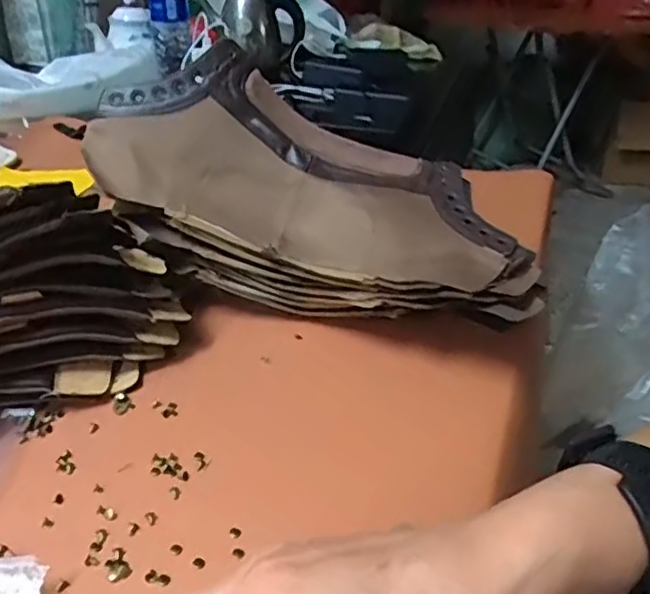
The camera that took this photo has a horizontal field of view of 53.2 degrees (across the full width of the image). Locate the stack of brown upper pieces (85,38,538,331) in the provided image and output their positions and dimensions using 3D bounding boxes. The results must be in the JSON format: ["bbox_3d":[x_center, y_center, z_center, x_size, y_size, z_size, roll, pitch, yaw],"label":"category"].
[{"bbox_3d":[-0.006,-0.072,0.489,0.335,0.139,0.143,23,36,8],"label":"stack of brown upper pieces"}]

